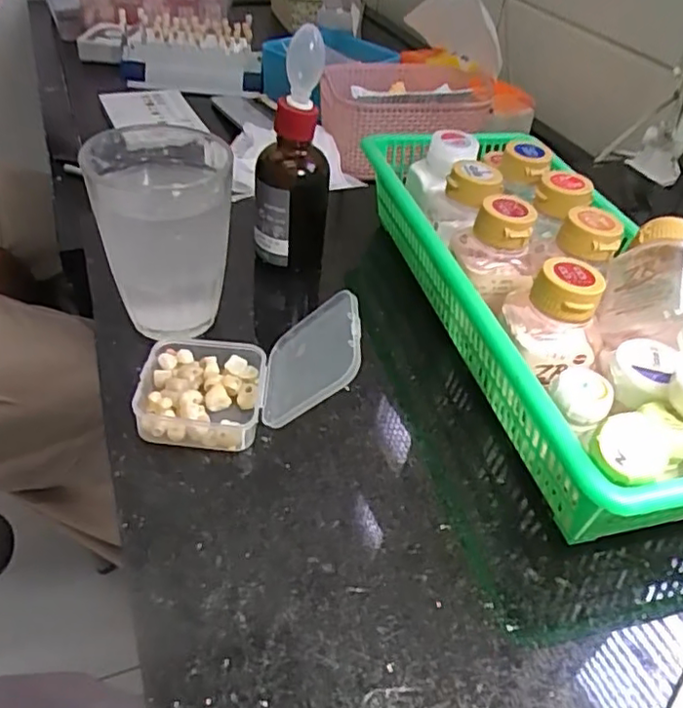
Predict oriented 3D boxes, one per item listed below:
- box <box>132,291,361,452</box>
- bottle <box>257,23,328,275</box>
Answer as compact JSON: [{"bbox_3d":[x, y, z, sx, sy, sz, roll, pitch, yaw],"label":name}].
[{"bbox_3d":[-0.043,0.006,0.278,0.095,0.057,0.054,6,41,0],"label":"box"},{"bbox_3d":[-0.028,-0.106,0.351,0.041,0.136,0.040,0,42,-7],"label":"bottle"}]

